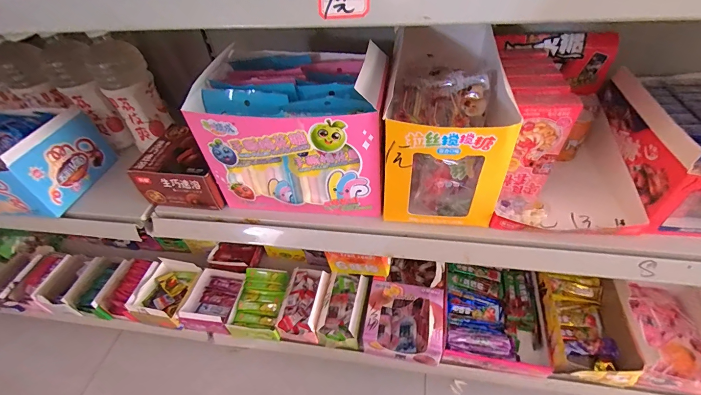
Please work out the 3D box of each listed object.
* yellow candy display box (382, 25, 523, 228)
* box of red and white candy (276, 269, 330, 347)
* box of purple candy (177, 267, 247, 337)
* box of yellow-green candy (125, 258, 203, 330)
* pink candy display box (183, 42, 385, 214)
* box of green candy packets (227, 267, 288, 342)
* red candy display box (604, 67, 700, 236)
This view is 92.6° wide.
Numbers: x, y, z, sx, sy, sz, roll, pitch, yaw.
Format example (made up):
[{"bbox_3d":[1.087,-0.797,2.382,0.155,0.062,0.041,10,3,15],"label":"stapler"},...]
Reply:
[{"bbox_3d":[0.127,-0.122,0.489,0.146,0.199,0.293,2,49,8],"label":"yellow candy display box"},{"bbox_3d":[-0.093,0.217,0.691,0.085,0.056,0.143,5,46,11],"label":"box of red and white candy"},{"bbox_3d":[-0.290,0.221,0.725,0.108,0.053,0.127,3,46,9],"label":"box of purple candy"},{"bbox_3d":[-0.384,0.196,0.707,0.108,0.046,0.132,4,46,10],"label":"box of yellow-green candy"},{"bbox_3d":[-0.067,-0.087,0.463,0.235,0.175,0.149,4,46,10],"label":"pink candy display box"},{"bbox_3d":[-0.182,0.214,0.686,0.098,0.041,0.131,3,46,9],"label":"box of green candy packets"},{"bbox_3d":[0.441,-0.067,0.439,0.147,0.114,0.209,1,46,7],"label":"red candy display box"}]

